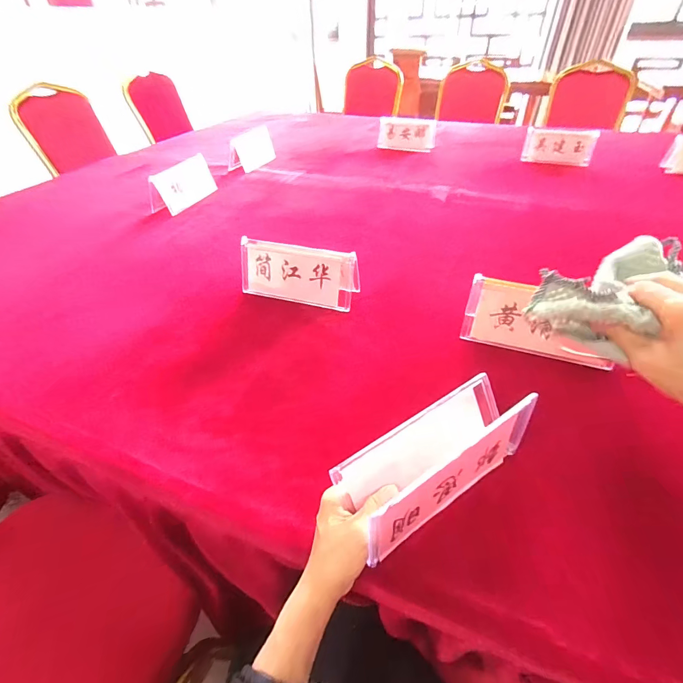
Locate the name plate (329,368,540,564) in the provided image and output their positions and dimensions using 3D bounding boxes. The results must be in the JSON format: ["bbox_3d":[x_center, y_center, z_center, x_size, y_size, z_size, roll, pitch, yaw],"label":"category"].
[{"bbox_3d":[0.092,0.114,0.379,0.208,0.087,0.085,-27,48,-22],"label":"name plate"}]

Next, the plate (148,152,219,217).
[{"bbox_3d":[-0.454,-0.456,1.051,0.068,0.096,0.218,13,43,15],"label":"plate"}]

